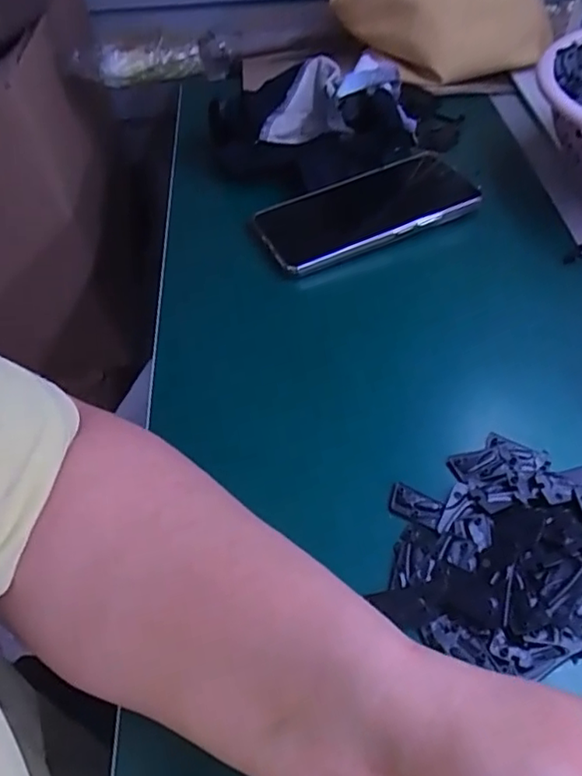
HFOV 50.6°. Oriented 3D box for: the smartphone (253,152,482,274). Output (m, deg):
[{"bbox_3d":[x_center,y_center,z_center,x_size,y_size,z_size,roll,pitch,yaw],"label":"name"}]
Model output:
[{"bbox_3d":[0.061,-0.139,0.468,0.169,0.012,0.078,-20,52,-12],"label":"smartphone"}]

